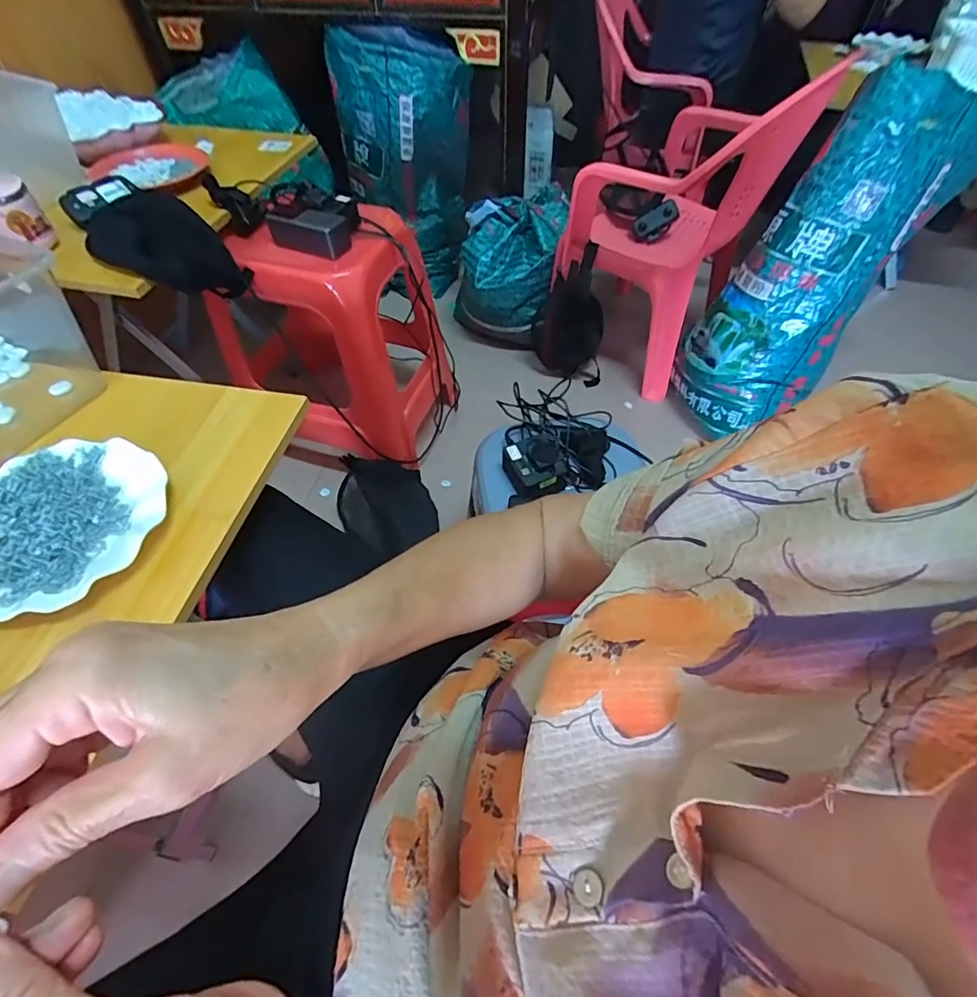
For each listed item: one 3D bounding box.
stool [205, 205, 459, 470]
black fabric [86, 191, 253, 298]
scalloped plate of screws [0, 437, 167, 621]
[{"bbox_3d":[-0.265,-0.318,1.001,0.297,0.408,0.313,20,56,14],"label":"stool"},{"bbox_3d":[-0.488,-0.367,0.767,0.171,0.114,0.146,17,55,12],"label":"black fabric"},{"bbox_3d":[-0.380,0.021,0.447,0.168,0.022,0.176,0,54,0],"label":"scalloped plate of screws"}]

